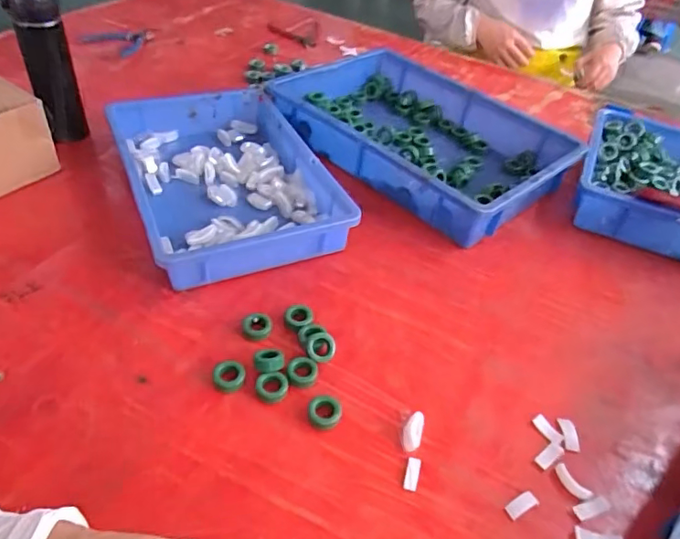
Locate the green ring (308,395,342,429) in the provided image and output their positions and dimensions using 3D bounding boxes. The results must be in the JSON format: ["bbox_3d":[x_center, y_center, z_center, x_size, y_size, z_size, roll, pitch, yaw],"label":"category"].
[{"bbox_3d":[-0.014,0.135,0.496,0.030,0.015,0.030,4,42,-3],"label":"green ring"}]

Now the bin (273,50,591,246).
[{"bbox_3d":[0.131,-0.215,0.847,0.431,0.077,0.298,37,50,29],"label":"bin"}]

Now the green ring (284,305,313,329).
[{"bbox_3d":[-0.045,0.054,0.573,0.029,0.010,0.030,4,42,-3],"label":"green ring"}]

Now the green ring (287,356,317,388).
[{"bbox_3d":[-0.037,0.103,0.526,0.030,0.011,0.032,4,42,-3],"label":"green ring"}]

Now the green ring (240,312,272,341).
[{"bbox_3d":[-0.088,0.061,0.560,0.031,0.009,0.032,4,42,-3],"label":"green ring"}]

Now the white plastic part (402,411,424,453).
[{"bbox_3d":[0.068,0.150,0.488,0.018,0.005,0.040,13,43,6],"label":"white plastic part"}]

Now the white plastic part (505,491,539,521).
[{"bbox_3d":[0.156,0.202,0.453,0.033,0.004,0.013,-17,48,-24],"label":"white plastic part"}]

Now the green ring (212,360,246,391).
[{"bbox_3d":[-0.108,0.104,0.513,0.030,0.014,0.030,4,42,-3],"label":"green ring"}]

